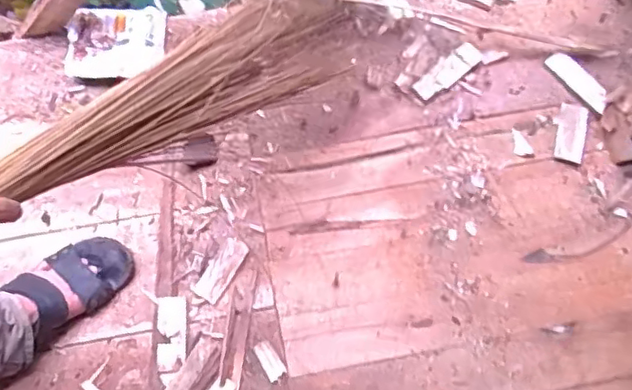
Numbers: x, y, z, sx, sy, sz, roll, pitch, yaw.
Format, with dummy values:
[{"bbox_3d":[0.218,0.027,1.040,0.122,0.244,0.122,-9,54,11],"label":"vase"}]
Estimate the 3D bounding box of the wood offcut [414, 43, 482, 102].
[{"bbox_3d":[0.229,-0.214,1.064,0.137,0.010,0.042,-40,78,-13],"label":"wood offcut"}]

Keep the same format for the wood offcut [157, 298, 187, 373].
[{"bbox_3d":[-0.214,0.206,0.907,0.042,0.011,0.105,-4,73,-4],"label":"wood offcut"}]

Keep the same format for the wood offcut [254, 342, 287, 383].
[{"bbox_3d":[-0.068,0.245,0.904,0.029,0.004,0.058,-30,76,-11],"label":"wood offcut"}]

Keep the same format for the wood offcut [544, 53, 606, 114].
[{"bbox_3d":[0.461,-0.200,1.071,0.042,0.011,0.128,-38,78,-13],"label":"wood offcut"}]

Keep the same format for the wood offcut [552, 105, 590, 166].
[{"bbox_3d":[0.428,-0.106,1.032,0.052,0.007,0.106,17,73,3],"label":"wood offcut"}]

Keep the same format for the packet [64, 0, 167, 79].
[{"bbox_3d":[-0.339,-0.259,1.036,0.168,0.032,0.128,-4,73,-4],"label":"packet"}]

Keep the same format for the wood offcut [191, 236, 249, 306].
[{"bbox_3d":[-0.144,0.115,0.941,0.044,0.007,0.100,34,74,8],"label":"wood offcut"}]

